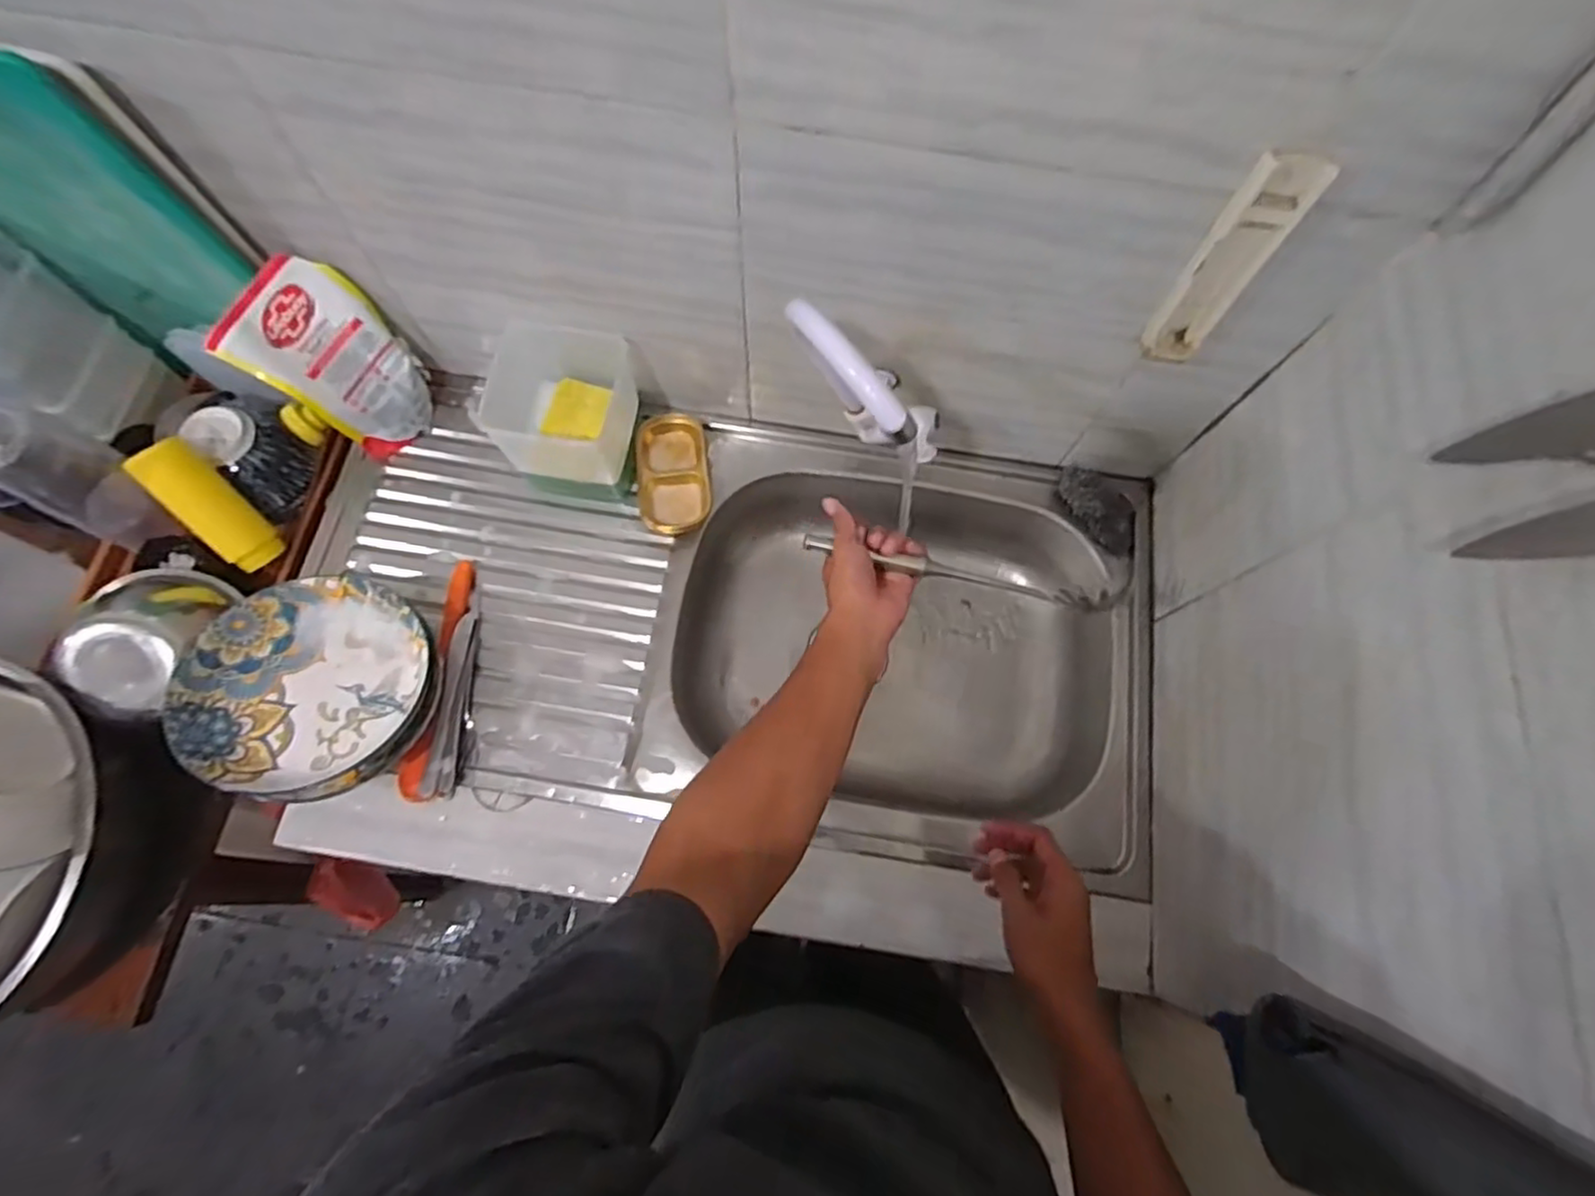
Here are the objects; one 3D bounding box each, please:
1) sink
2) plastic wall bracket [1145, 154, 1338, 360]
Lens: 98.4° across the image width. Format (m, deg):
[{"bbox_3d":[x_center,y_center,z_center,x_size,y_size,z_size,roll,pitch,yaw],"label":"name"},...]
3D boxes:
[{"bbox_3d":[-0.076,0.032,0.896,0.977,0.194,0.496,11,72,1],"label":"sink"},{"bbox_3d":[0.344,-0.265,0.558,0.055,0.189,0.024,22,73,5],"label":"plastic wall bracket"}]

